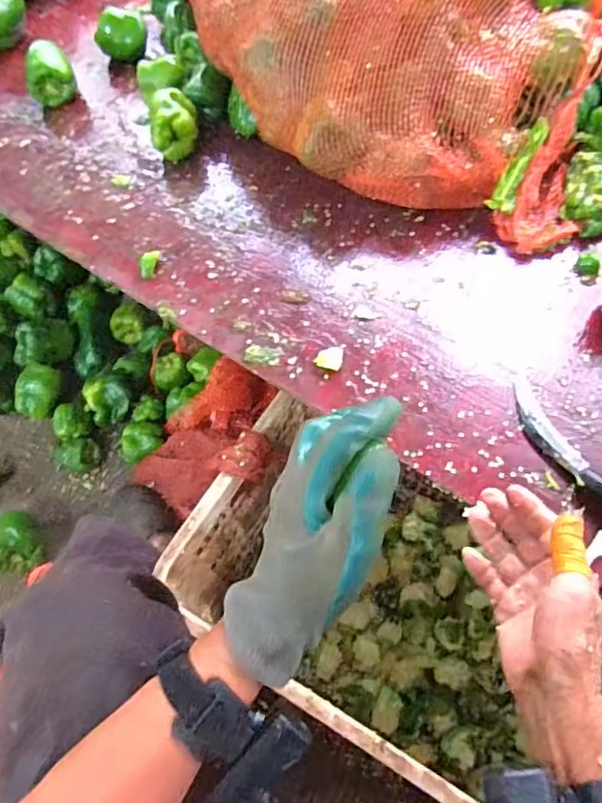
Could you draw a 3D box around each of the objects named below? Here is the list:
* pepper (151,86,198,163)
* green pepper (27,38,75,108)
[{"bbox_3d":[-0.175,-0.379,0.754,0.065,0.075,0.072,-14,63,-4],"label":"pepper"},{"bbox_3d":[-0.380,-0.491,0.821,0.071,0.071,0.073,-23,64,-9],"label":"green pepper"}]

